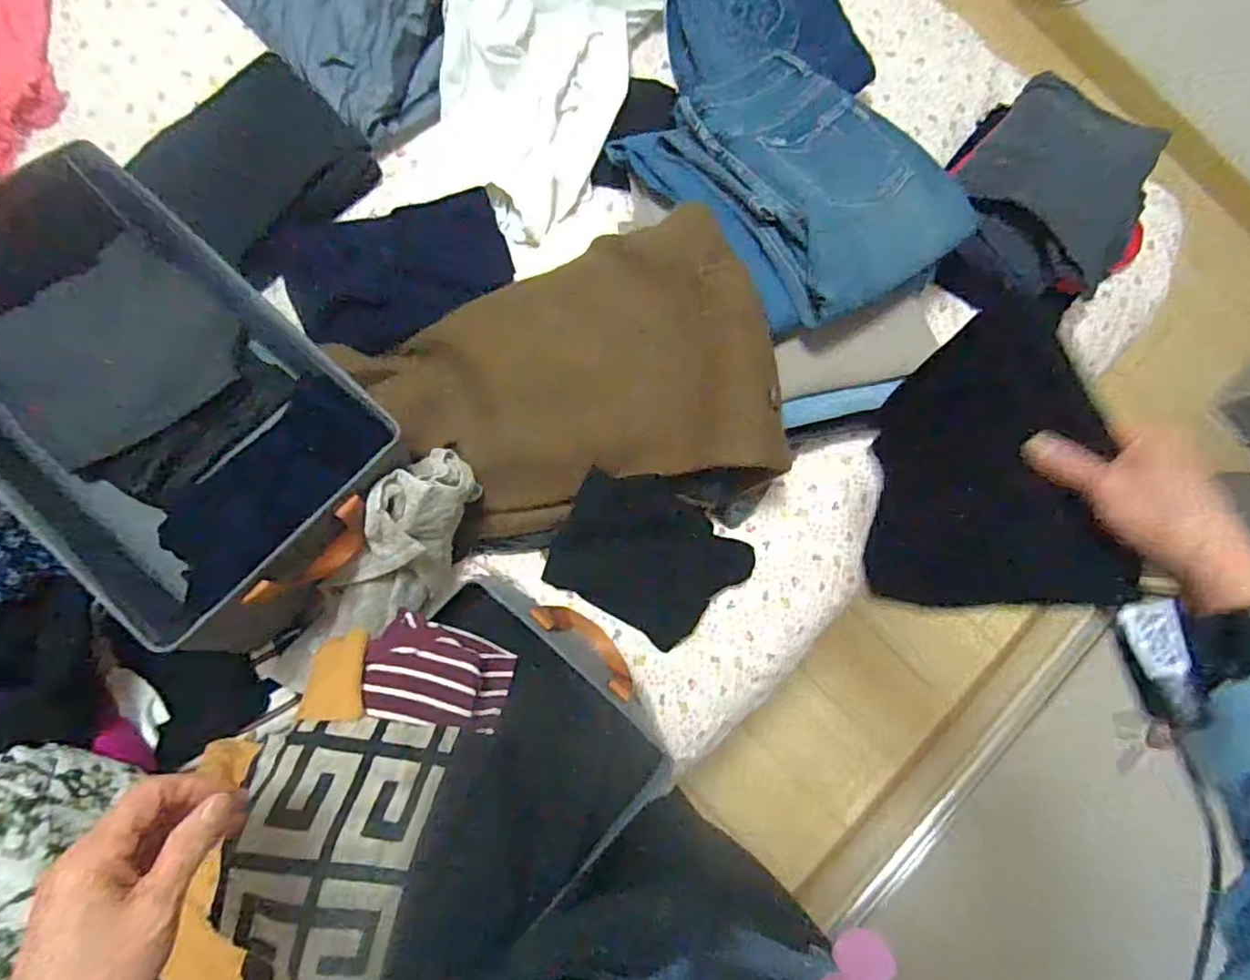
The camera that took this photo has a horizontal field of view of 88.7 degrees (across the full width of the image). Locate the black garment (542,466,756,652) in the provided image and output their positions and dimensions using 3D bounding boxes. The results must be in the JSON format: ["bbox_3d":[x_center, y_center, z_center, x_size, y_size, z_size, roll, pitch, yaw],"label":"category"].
[{"bbox_3d":[0.035,0.086,0.807,0.239,0.052,0.176,30,82,-1],"label":"black garment"}]

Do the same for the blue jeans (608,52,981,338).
[{"bbox_3d":[0.194,-0.378,0.760,0.264,0.069,0.377,-34,75,-9],"label":"blue jeans"}]

